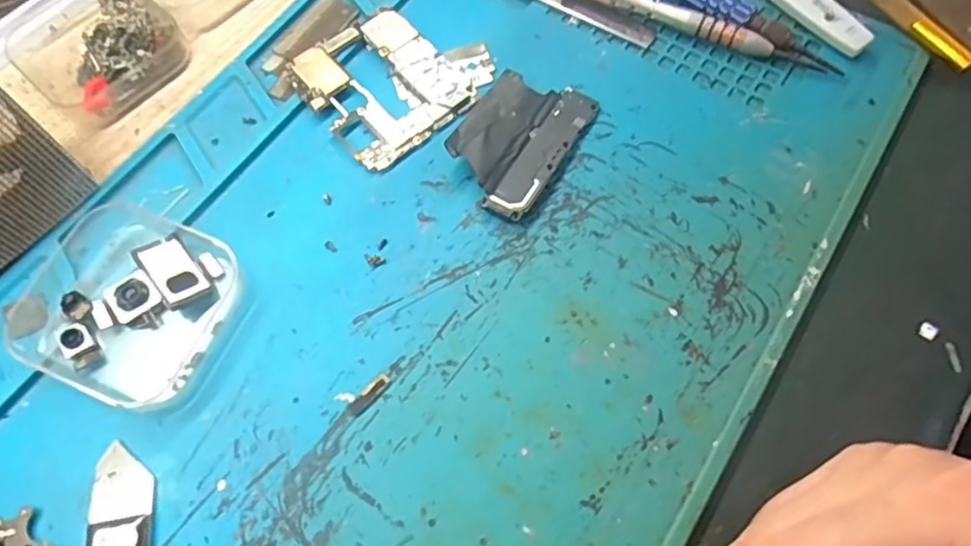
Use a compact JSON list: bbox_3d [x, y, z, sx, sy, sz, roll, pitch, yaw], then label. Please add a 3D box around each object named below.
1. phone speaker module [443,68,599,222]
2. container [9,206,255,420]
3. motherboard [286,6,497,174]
[{"bbox_3d":[0.012,-0.054,0.242,0.041,0.010,0.065,30,70,13],"label":"phone speaker module"},{"bbox_3d":[-0.128,0.009,0.217,0.078,0.013,0.064,21,69,9],"label":"container"},{"bbox_3d":[-0.037,-0.084,0.259,0.072,0.006,0.064,-38,71,-14],"label":"motherboard"}]

